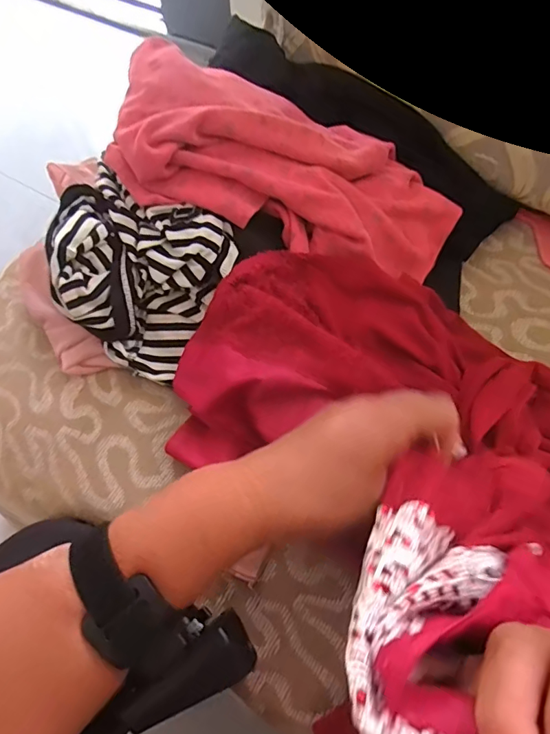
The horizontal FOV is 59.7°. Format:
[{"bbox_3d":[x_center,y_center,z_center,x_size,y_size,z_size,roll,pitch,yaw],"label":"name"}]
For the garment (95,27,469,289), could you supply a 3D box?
[{"bbox_3d":[0.016,-0.189,0.440,0.320,0.065,0.161,19,61,-8],"label":"garment"}]

